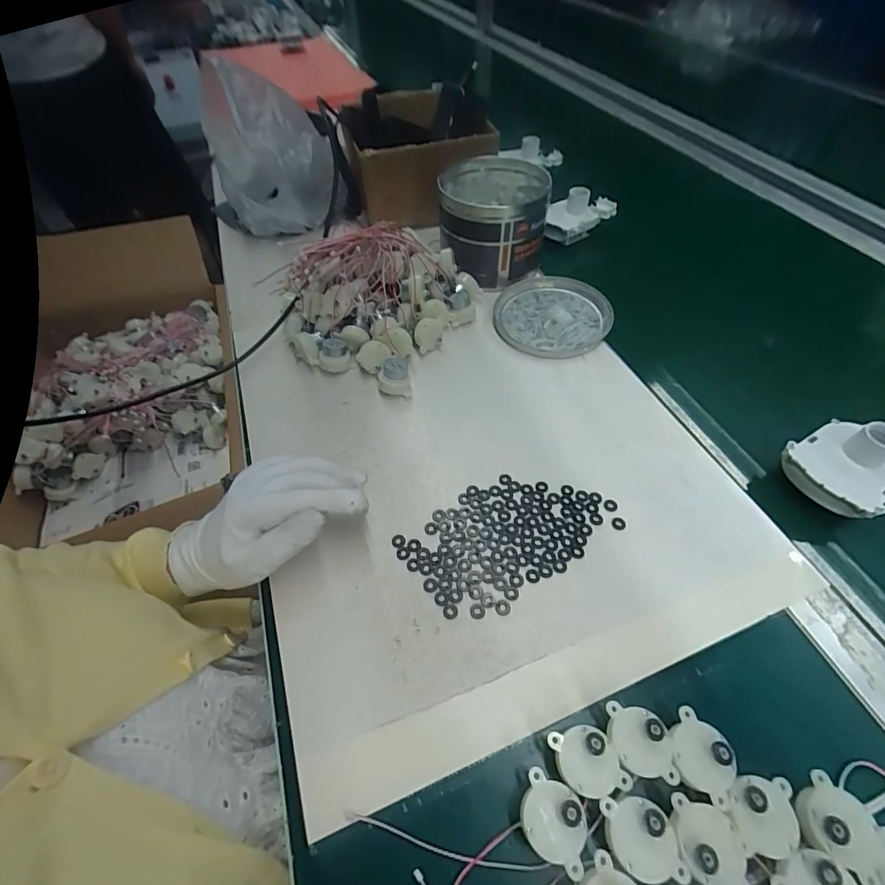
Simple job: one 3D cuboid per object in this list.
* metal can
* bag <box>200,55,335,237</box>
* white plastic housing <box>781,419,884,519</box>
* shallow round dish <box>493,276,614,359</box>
[{"bbox_3d":[0.063,-0.268,0.532,0.122,0.109,0.137,-3,53,0],"label":"metal can"},{"bbox_3d":[-0.232,-0.380,0.557,0.157,0.165,0.140,-15,54,-8],"label":"bag"},{"bbox_3d":[0.335,0.013,0.341,0.101,0.050,0.070,-25,56,-15],"label":"white plastic housing"},{"bbox_3d":[0.128,-0.148,0.499,0.128,0.017,0.136,-1,53,2],"label":"shallow round dish"}]

